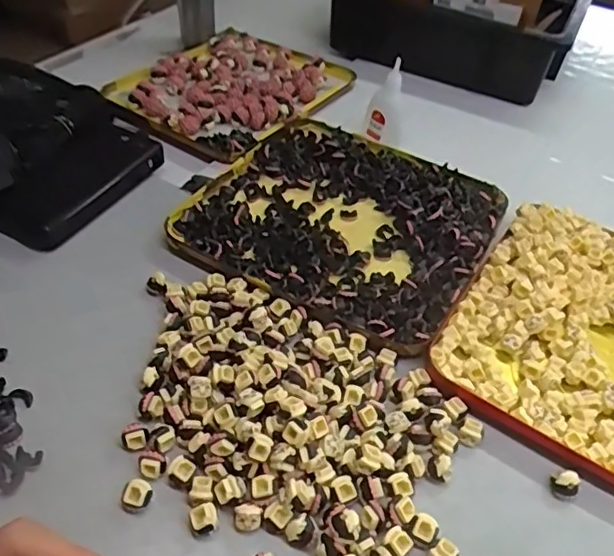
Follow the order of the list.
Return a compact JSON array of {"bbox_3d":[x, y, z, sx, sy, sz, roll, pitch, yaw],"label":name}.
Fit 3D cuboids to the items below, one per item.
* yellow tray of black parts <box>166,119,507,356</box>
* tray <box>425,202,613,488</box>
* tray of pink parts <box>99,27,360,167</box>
[{"bbox_3d":[0.033,-0.060,0.527,0.239,0.018,0.237,25,47,19],"label":"yellow tray of black parts"},{"bbox_3d":[0.224,0.037,0.443,0.197,0.025,0.243,29,49,23],"label":"tray"},{"bbox_3d":[-0.085,-0.226,0.691,0.206,0.029,0.252,29,48,23],"label":"tray of pink parts"}]

